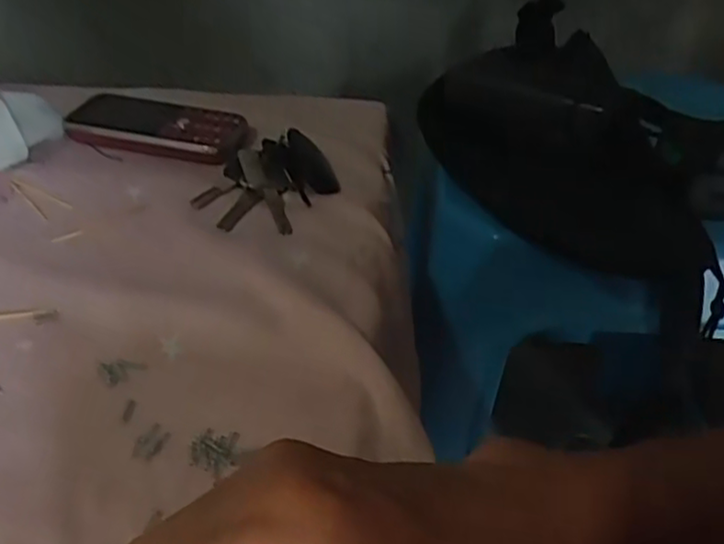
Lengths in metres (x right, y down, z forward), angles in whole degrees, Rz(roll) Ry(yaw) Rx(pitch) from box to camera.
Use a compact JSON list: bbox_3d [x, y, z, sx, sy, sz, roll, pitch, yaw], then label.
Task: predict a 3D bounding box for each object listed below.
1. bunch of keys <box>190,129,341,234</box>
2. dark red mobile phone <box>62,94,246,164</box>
[{"bbox_3d":[-0.057,-0.063,0.449,0.072,0.015,0.100,15,41,15],"label":"bunch of keys"},{"bbox_3d":[-0.142,-0.102,0.500,0.124,0.014,0.055,12,40,12],"label":"dark red mobile phone"}]

